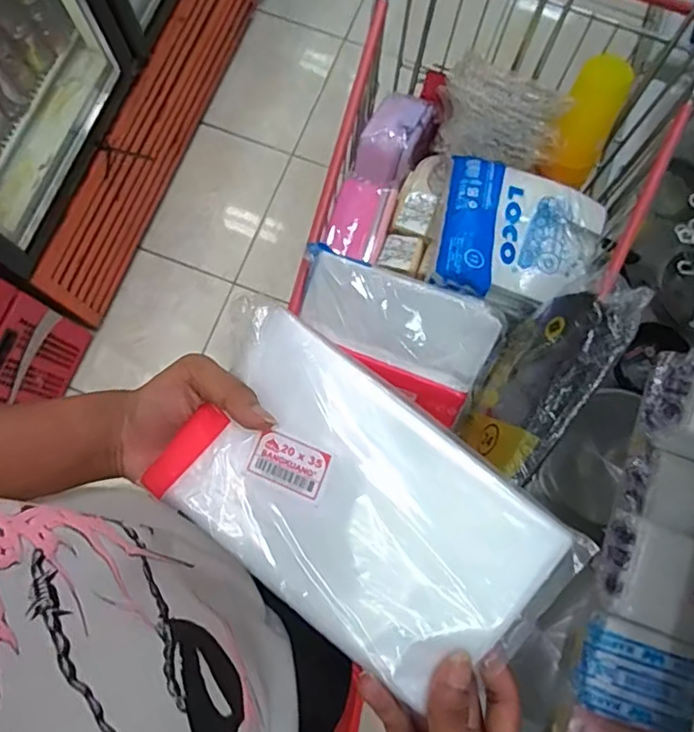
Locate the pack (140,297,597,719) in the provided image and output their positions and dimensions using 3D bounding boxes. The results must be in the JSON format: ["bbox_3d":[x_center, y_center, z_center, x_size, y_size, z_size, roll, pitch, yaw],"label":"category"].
[{"bbox_3d":[0.005,0.083,0.322,0.223,0.028,0.127,37,79,7],"label":"pack"}]

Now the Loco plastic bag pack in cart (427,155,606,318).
[{"bbox_3d":[0.212,-0.154,0.684,0.198,0.046,0.186,15,78,2],"label":"Loco plastic bag pack in cart"}]

